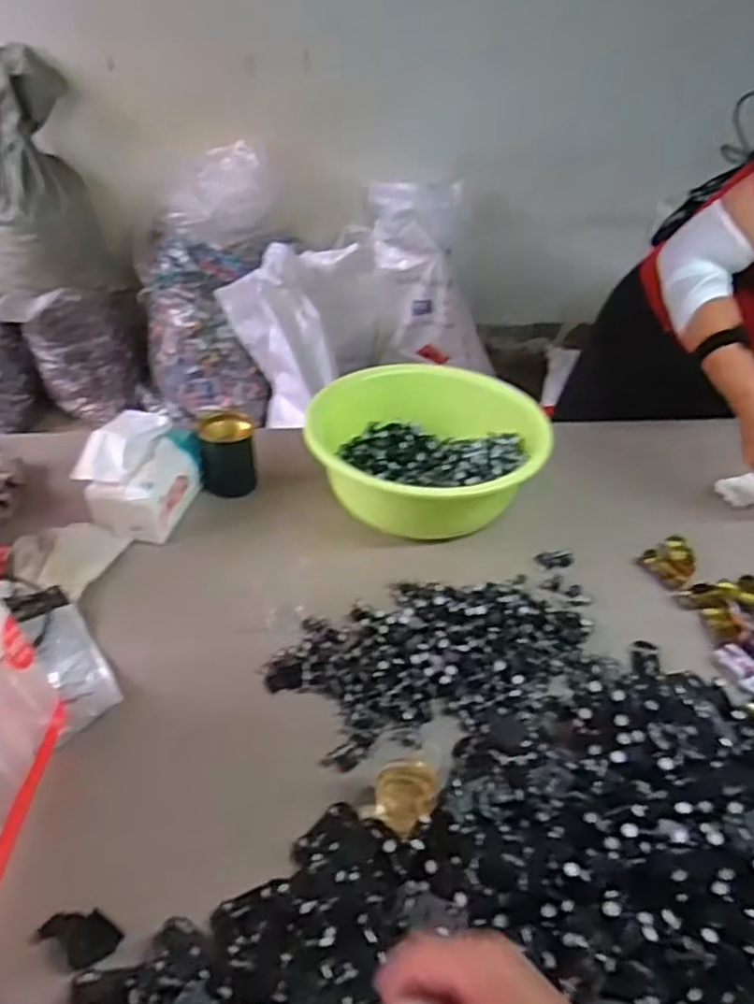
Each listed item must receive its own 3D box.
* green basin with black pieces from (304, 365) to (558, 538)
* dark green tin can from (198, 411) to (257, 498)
[{"bbox_3d":[0.070,-0.071,1.026,0.325,0.120,0.269,7,38,3],"label":"green basin with black pieces"},{"bbox_3d":[-0.211,-0.069,1.018,0.077,0.096,0.063,-6,39,-13],"label":"dark green tin can"}]

